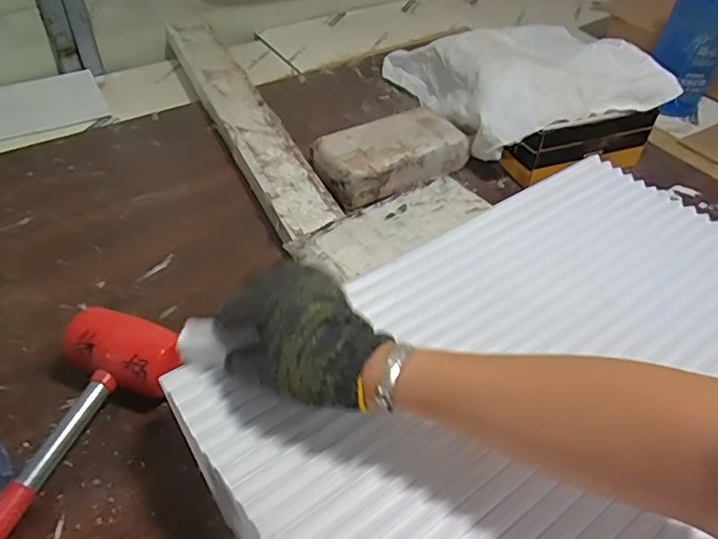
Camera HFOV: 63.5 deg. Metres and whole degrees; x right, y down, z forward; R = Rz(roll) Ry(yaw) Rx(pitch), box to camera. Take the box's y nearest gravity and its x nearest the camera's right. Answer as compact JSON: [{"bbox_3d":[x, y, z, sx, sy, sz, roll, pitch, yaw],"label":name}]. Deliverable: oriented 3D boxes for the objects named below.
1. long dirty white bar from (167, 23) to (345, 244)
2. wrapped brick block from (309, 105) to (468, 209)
[{"bbox_3d":[-0.195,-0.258,0.936,0.093,0.052,0.680,-18,48,-18],"label":"long dirty white bar"},{"bbox_3d":[0.051,-0.165,0.848,0.214,0.068,0.120,-22,50,-22],"label":"wrapped brick block"}]

